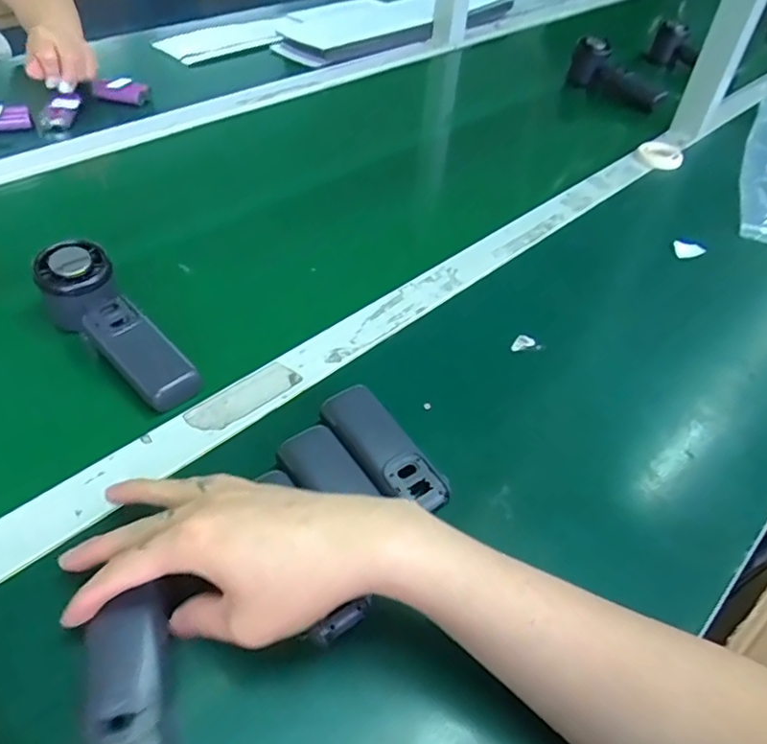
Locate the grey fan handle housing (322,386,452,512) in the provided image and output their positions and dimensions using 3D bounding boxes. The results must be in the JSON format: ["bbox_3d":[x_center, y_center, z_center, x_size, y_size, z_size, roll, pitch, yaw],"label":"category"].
[{"bbox_3d":[-0.001,0.055,0.418,0.041,0.018,0.106,-25,52,-27],"label":"grey fan handle housing"}]

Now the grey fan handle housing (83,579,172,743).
[{"bbox_3d":[-0.129,0.160,0.304,0.038,0.021,0.090,-6,54,-12],"label":"grey fan handle housing"}]

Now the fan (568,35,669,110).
[{"bbox_3d":[0.361,-0.444,0.925,0.056,0.071,0.200,-17,51,-21],"label":"fan"}]

